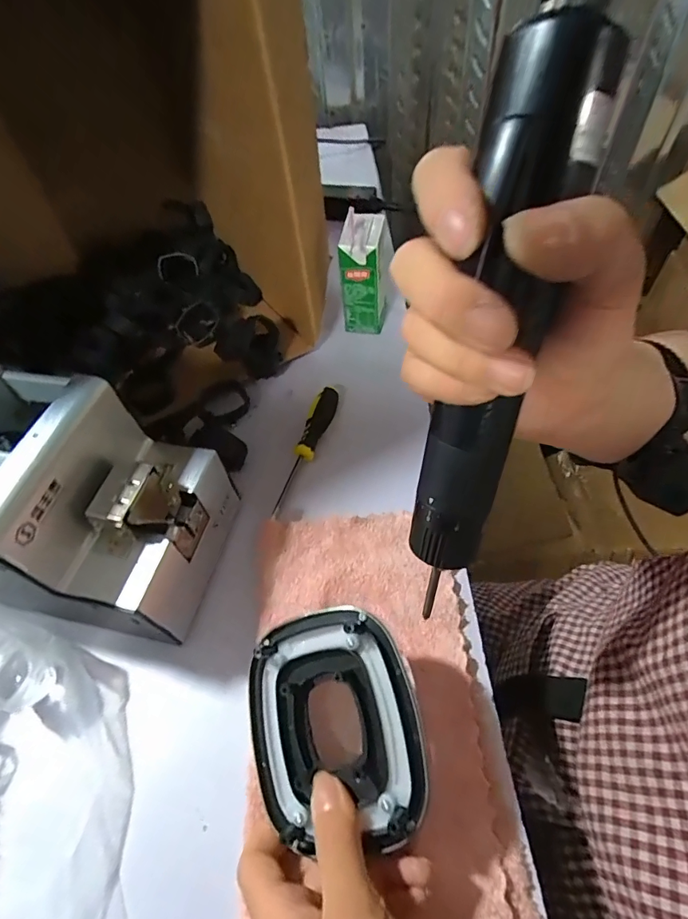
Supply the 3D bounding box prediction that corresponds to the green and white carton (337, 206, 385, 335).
[{"bbox_3d":[0.020,-0.206,0.494,0.051,0.113,0.068,0,55,-1],"label":"green and white carton"}]

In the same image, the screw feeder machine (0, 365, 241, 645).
[{"bbox_3d":[-0.186,0.035,0.315,0.182,0.138,0.138,11,56,13],"label":"screw feeder machine"}]

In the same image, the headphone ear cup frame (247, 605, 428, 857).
[{"bbox_3d":[-0.007,0.146,0.254,0.097,0.020,0.111,-22,65,14],"label":"headphone ear cup frame"}]

